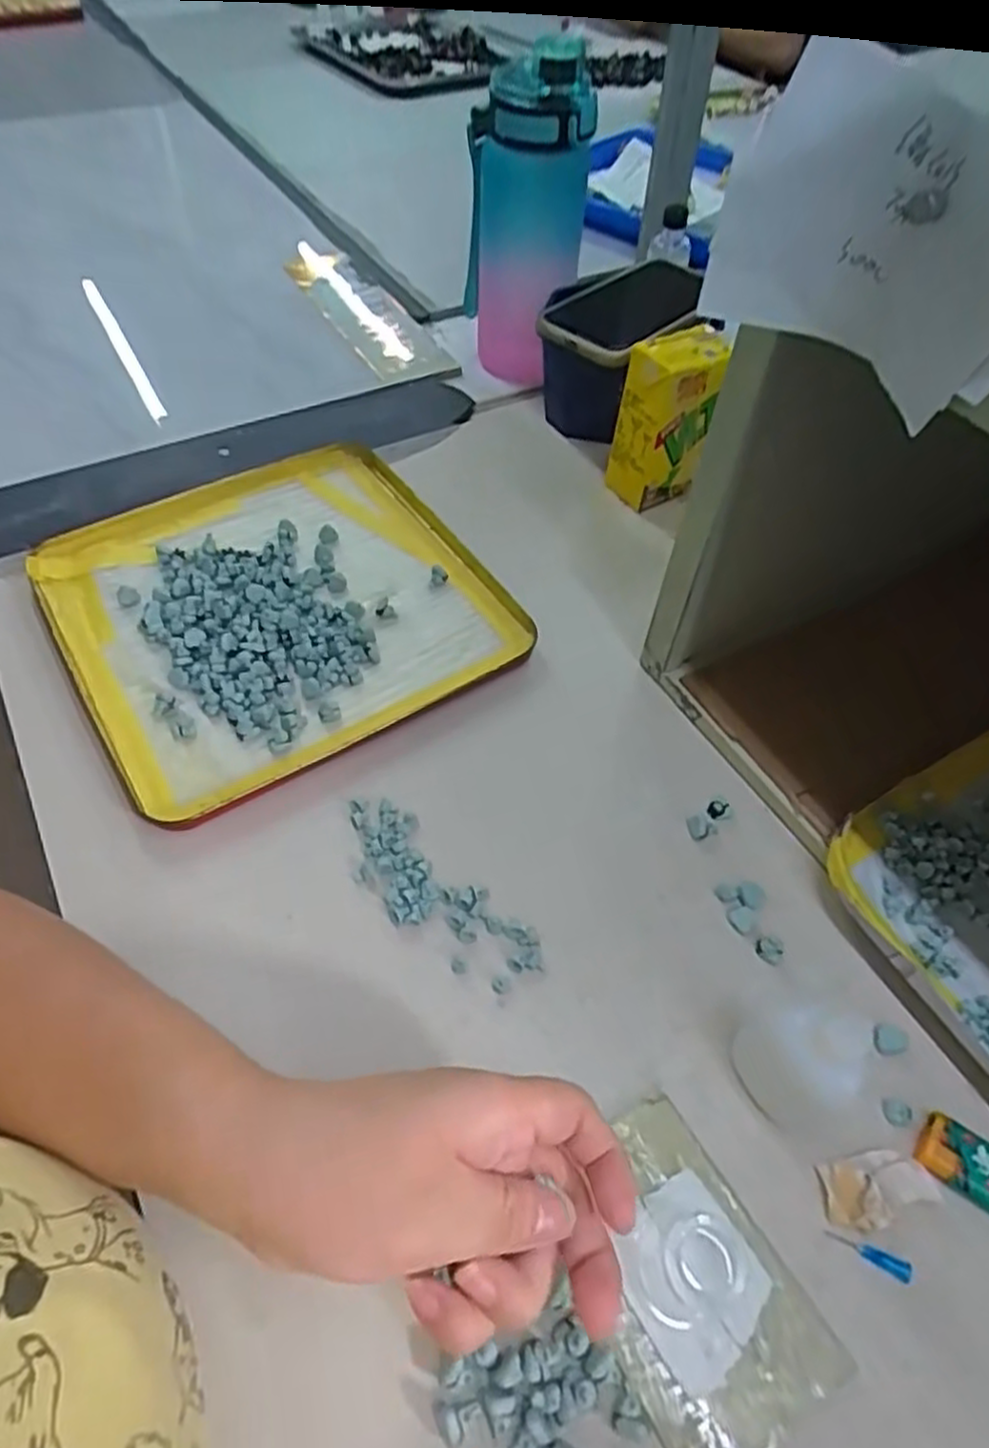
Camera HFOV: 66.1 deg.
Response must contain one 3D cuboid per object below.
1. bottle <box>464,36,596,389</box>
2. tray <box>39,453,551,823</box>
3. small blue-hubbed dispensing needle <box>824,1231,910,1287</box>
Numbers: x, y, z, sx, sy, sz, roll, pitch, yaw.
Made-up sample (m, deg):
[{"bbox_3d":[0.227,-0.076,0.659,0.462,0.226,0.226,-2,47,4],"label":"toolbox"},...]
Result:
[{"bbox_3d":[0.023,-0.380,0.587,0.090,0.208,0.073,3,56,1],"label":"bottle"},{"bbox_3d":[-0.130,-0.071,0.469,0.239,0.031,0.233,-28,60,-18],"label":"tray"},{"bbox_3d":[0.141,0.198,0.285,0.031,0.004,0.006,24,59,15],"label":"small blue-hubbed dispensing needle"}]

